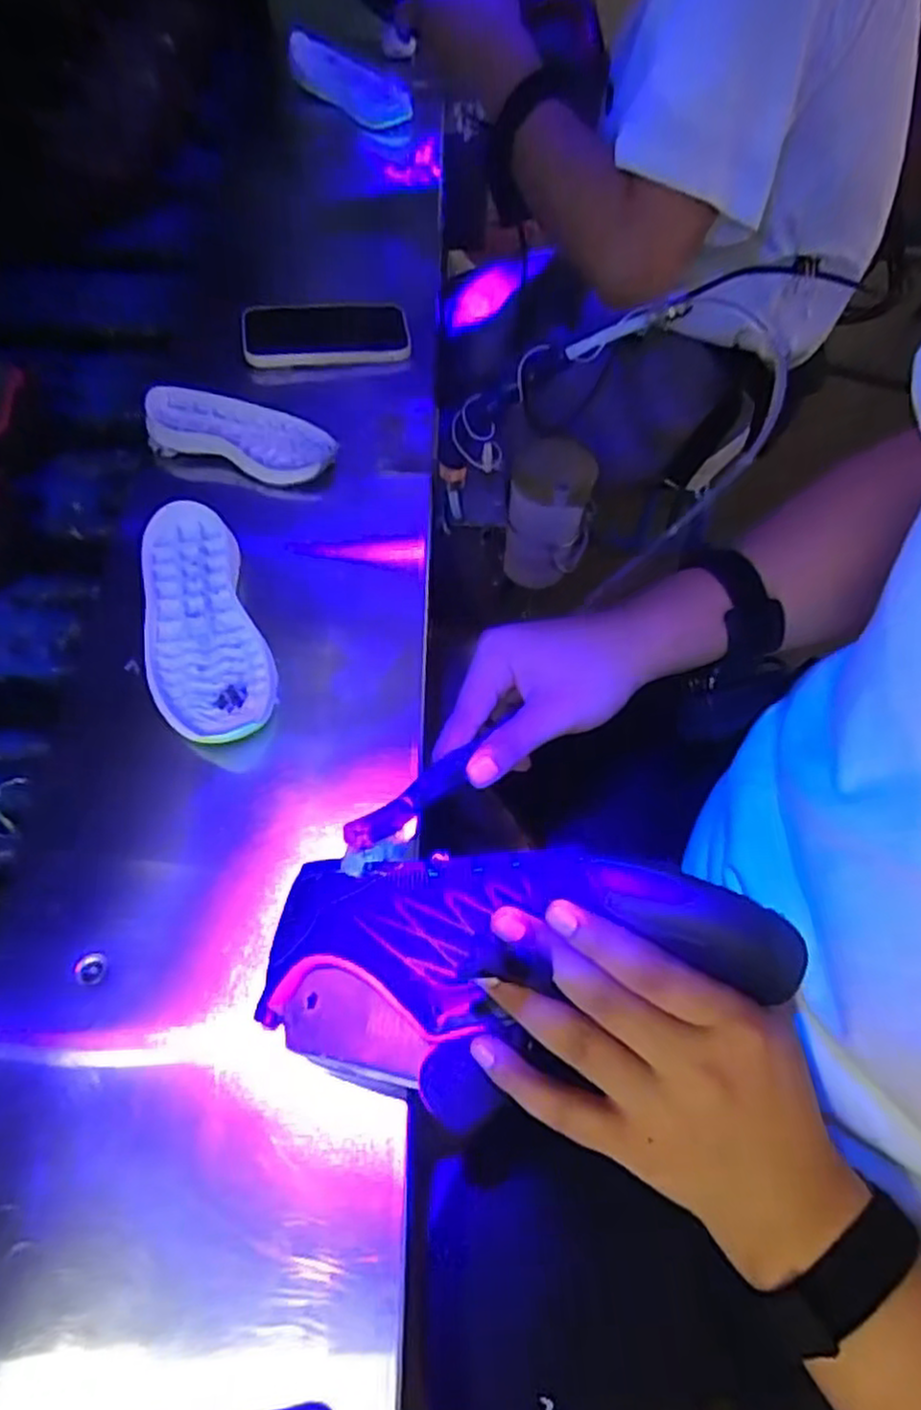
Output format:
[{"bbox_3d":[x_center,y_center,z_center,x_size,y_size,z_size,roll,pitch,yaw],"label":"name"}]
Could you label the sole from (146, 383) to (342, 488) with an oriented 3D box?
[{"bbox_3d":[-0.180,-0.222,0.600,0.155,0.028,0.073,17,60,4],"label":"sole"}]

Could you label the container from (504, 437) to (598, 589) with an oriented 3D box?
[{"bbox_3d":[0.084,-0.178,0.689,0.073,0.126,0.067,11,61,4],"label":"container"}]

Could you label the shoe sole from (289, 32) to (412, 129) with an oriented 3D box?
[{"bbox_3d":[-0.135,-0.755,0.878,0.063,0.033,0.210,-34,67,-19],"label":"shoe sole"}]

